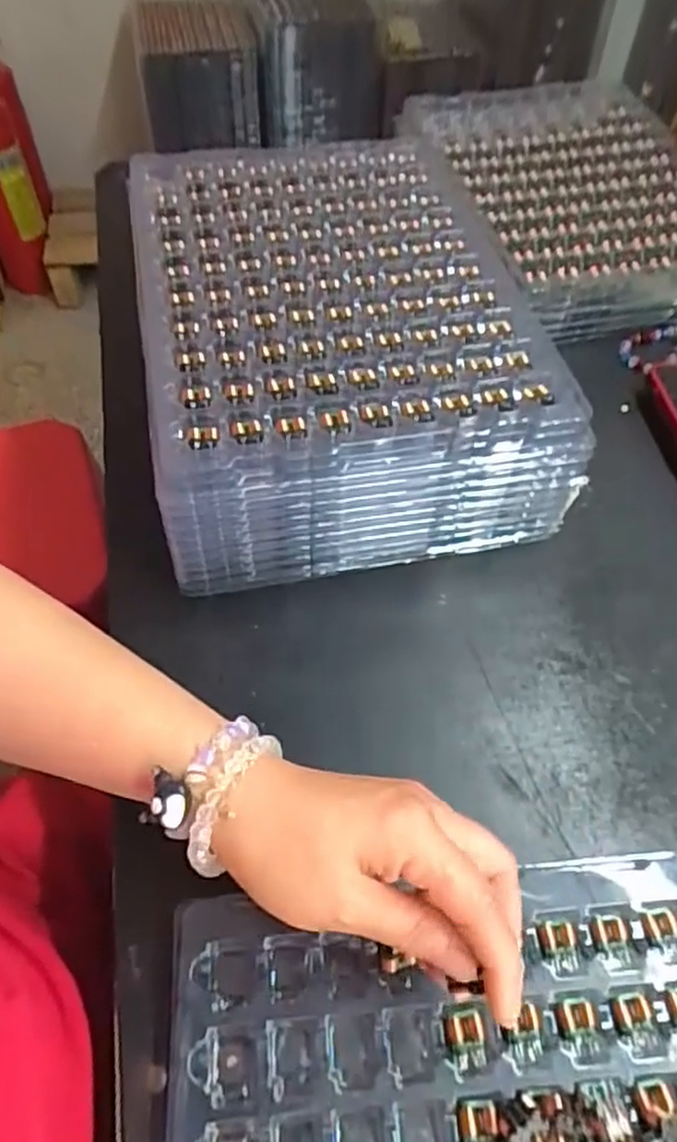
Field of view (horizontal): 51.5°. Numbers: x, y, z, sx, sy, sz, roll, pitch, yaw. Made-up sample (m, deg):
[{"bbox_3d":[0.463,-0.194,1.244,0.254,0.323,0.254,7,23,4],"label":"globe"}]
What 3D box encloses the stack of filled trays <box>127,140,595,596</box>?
[{"bbox_3d":[-0.011,-0.166,0.498,0.241,0.104,0.340,-10,55,-8],"label":"stack of filled trays"}]

